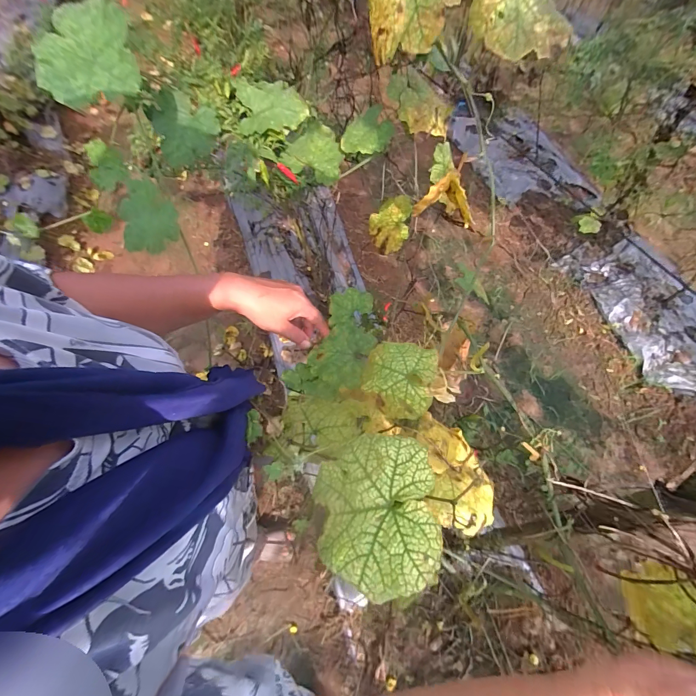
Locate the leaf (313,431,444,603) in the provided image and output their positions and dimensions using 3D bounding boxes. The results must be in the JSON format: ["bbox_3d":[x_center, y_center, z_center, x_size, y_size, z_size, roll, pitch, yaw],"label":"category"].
[{"bbox_3d":[0.022,0.135,0.292,0.108,0.025,0.124,-22,54,20],"label":"leaf"}]

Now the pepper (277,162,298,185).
[{"bbox_3d":[-0.092,-0.270,0.531,0.011,0.051,0.008,-41,65,15],"label":"pepper"}]

